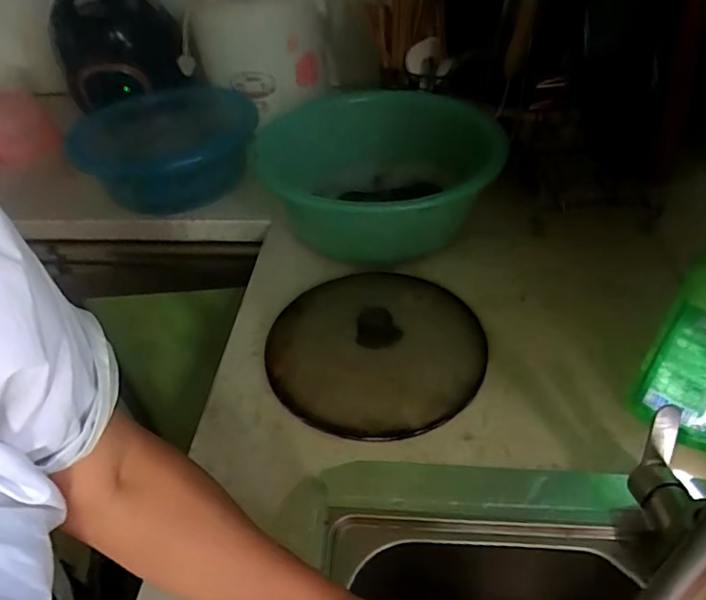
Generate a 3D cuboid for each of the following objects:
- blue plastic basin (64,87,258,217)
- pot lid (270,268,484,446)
[{"bbox_3d":[-0.321,-0.278,0.910,0.300,0.096,0.292,-2,42,2],"label":"blue plastic basin"},{"bbox_3d":[0.028,0.043,0.601,0.243,0.042,0.242,-2,42,2],"label":"pot lid"}]

